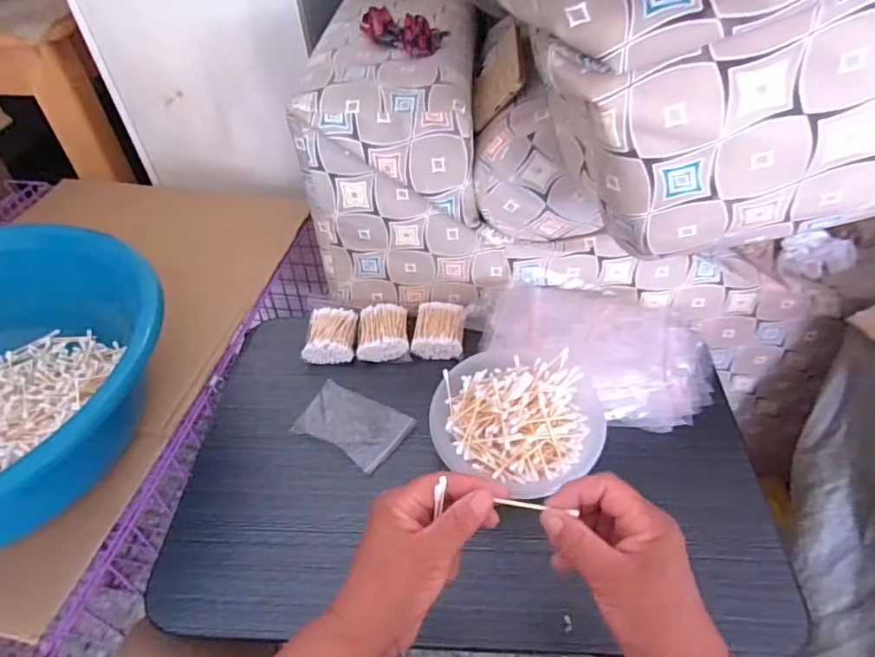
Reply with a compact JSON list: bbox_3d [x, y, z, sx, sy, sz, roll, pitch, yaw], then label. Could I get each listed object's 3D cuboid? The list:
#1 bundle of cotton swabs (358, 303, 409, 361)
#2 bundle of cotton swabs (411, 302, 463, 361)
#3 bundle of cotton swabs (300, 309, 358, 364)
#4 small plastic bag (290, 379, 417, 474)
[{"bbox_3d":[-0.067,0.004,0.691,0.061,0.029,0.082,-1,46,2],"label":"bundle of cotton swabs"},{"bbox_3d":[0.003,0.001,0.694,0.060,0.025,0.080,2,46,4],"label":"bundle of cotton swabs"},{"bbox_3d":[-0.133,0.009,0.691,0.061,0.031,0.072,-1,46,2],"label":"bundle of cotton swabs"},{"bbox_3d":[-0.095,0.107,0.611,0.117,0.006,0.071,22,51,22],"label":"small plastic bag"}]

